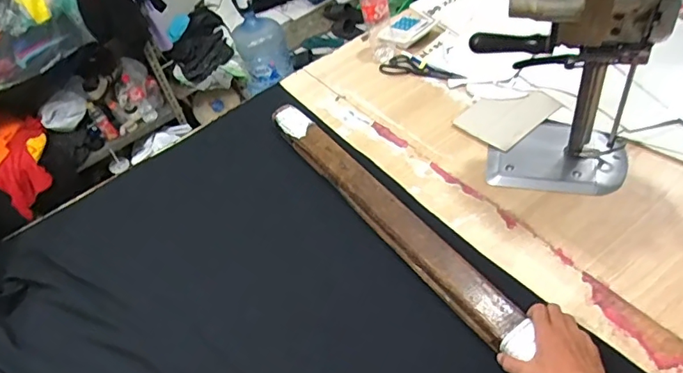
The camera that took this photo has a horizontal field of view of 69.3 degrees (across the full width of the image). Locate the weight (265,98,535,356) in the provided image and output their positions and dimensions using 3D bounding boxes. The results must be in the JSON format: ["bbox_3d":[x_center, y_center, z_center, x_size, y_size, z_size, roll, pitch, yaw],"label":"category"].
[{"bbox_3d":[0.074,0.037,0.940,0.068,0.050,0.721,-30,49,-17],"label":"weight"}]

